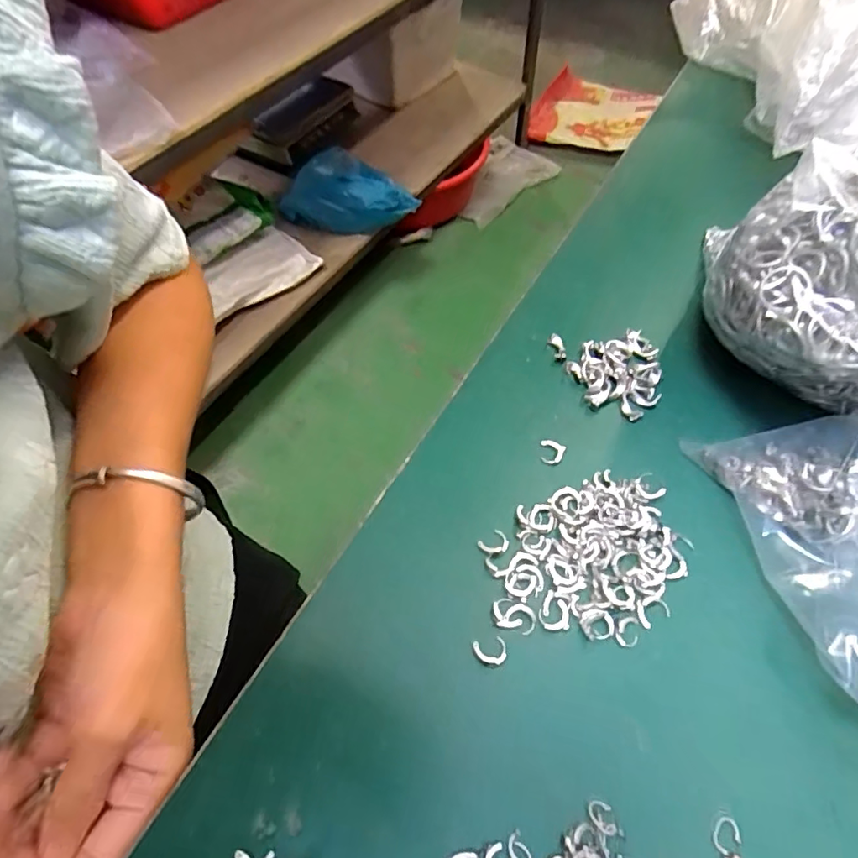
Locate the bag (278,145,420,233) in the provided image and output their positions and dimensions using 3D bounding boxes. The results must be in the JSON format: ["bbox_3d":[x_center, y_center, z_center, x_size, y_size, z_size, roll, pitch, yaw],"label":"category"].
[{"bbox_3d":[-0.166,-0.514,1.175,0.285,0.099,0.162,20,60,13],"label":"bag"}]

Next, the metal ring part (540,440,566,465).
[{"bbox_3d":[0.067,0.012,0.296,0.013,0.004,0.014,0,58,-1],"label":"metal ring part"}]

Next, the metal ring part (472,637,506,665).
[{"bbox_3d":[0.028,0.099,0.241,0.014,0.004,0.011,-11,59,-7],"label":"metal ring part"}]

